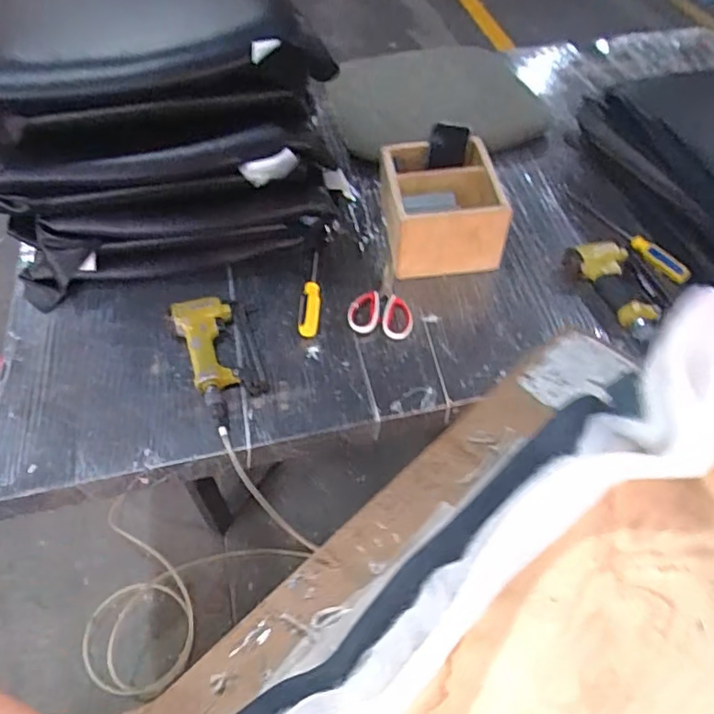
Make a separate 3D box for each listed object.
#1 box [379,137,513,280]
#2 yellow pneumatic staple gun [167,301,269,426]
[{"bbox_3d":[0.157,-0.279,1.099,0.209,0.146,0.230,-4,52,-1],"label":"box"},{"bbox_3d":[-0.217,0.001,0.943,0.129,0.048,0.243,-17,53,-11],"label":"yellow pneumatic staple gun"}]

